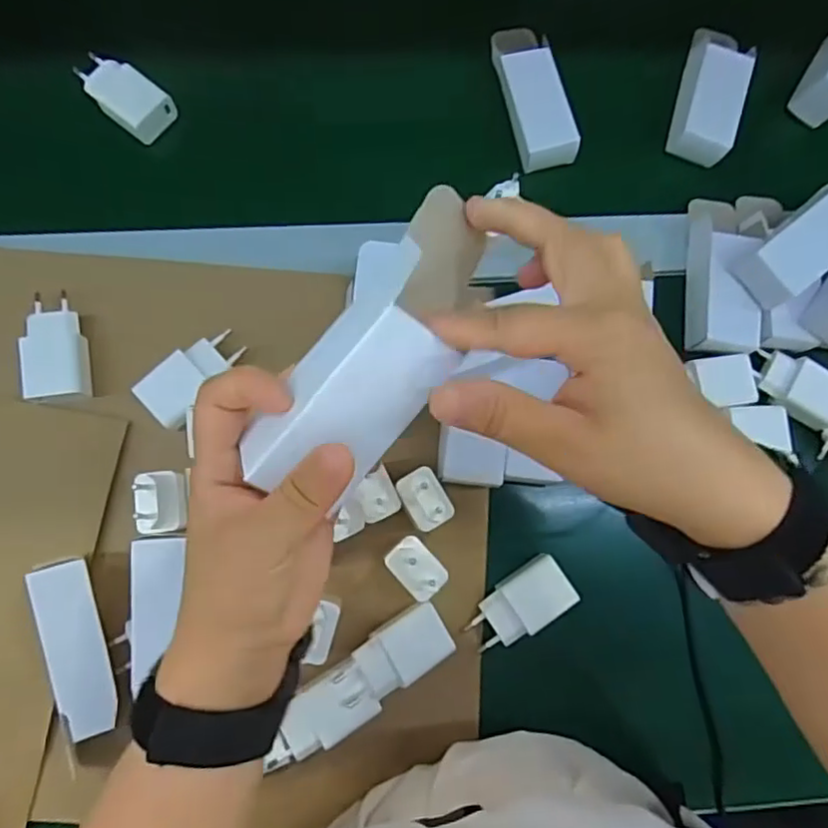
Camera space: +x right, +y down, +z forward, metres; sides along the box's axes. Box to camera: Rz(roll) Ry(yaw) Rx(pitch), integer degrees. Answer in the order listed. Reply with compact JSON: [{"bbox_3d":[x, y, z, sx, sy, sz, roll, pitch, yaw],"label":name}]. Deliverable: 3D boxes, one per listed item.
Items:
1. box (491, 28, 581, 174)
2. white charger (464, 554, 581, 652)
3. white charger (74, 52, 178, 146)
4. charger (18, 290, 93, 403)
[{"bbox_3d":[0.097,-0.270,0.528,0.050,0.032,0.134,-8,82,-5],"label":"box"},{"bbox_3d":[0.075,0.137,0.455,0.075,0.027,0.040,-35,85,-9],"label":"white charger"},{"bbox_3d":[-0.234,-0.255,0.506,0.074,0.027,0.043,40,80,3],"label":"white charger"},{"bbox_3d":[-0.256,-0.048,0.456,0.039,0.025,0.076,-7,82,-5],"label":"charger"}]

